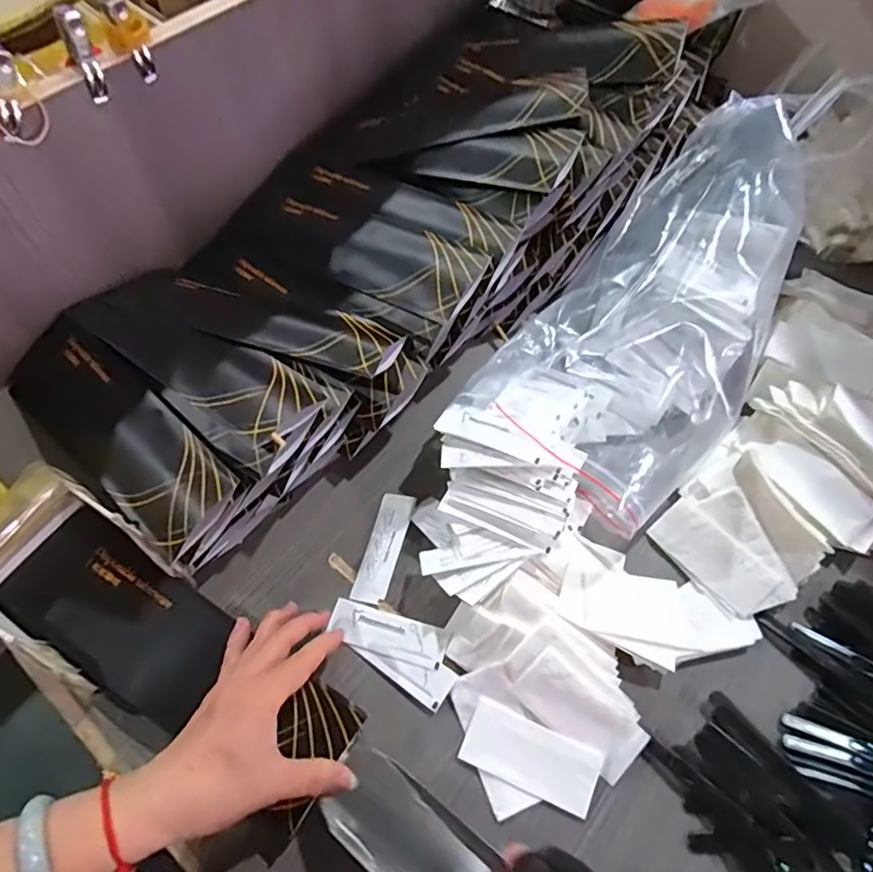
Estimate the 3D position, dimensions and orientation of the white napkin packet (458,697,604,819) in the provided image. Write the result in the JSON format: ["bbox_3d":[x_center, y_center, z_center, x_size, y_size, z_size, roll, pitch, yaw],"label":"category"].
[{"bbox_3d":[0.068,0.229,0.405,0.094,0.012,0.044,21,65,9],"label":"white napkin packet"}]

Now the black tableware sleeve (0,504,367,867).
[{"bbox_3d":[-0.192,0.163,0.410,0.279,0.021,0.100,33,73,12],"label":"black tableware sleeve"}]

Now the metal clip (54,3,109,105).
[{"bbox_3d":[-0.261,-0.282,0.420,0.017,0.063,0.016,-24,67,-13],"label":"metal clip"}]

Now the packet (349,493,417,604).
[{"bbox_3d":[-0.043,0.091,0.471,0.029,0.004,0.092,11,63,16],"label":"packet"}]

